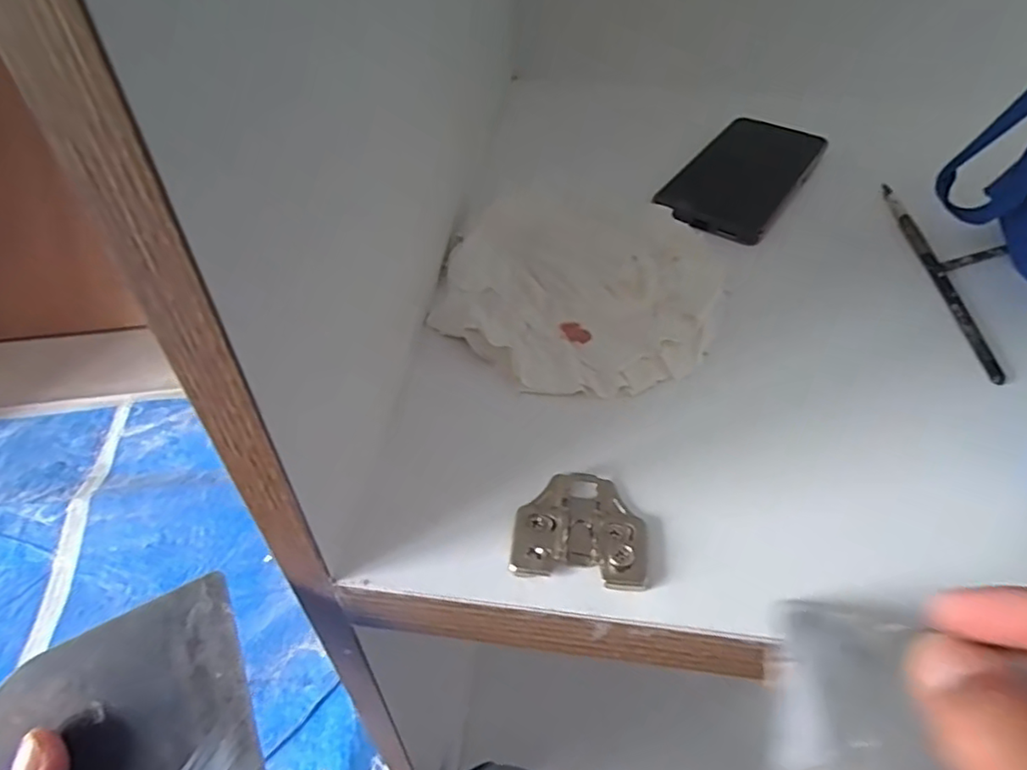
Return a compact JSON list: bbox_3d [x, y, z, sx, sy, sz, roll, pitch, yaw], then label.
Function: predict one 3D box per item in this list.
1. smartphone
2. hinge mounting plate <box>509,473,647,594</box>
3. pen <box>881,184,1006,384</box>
[{"bbox_3d":[0.173,-0.158,0.449,0.080,0.009,0.161,29,53,23],"label":"smartphone"},{"bbox_3d":[0.028,0.057,0.248,0.052,0.007,0.049,7,48,5],"label":"hinge mounting plate"},{"bbox_3d":[0.264,-0.074,0.378,0.009,0.009,0.199,5,49,5],"label":"pen"}]

